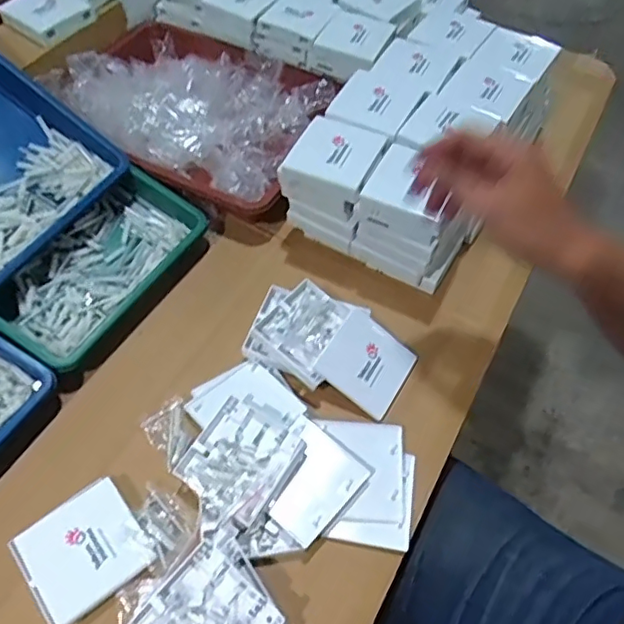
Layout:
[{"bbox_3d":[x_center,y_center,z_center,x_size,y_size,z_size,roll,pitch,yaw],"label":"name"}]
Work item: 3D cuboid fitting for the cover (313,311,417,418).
[{"bbox_3d":[0.056,0.049,0.561,0.083,0.008,0.085,39,57,-2],"label":"cover"}]

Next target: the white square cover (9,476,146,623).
[{"bbox_3d":[-0.188,0.195,0.460,0.089,0.010,0.086,-33,63,-22],"label":"white square cover"}]

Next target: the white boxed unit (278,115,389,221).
[{"bbox_3d":[0.024,-0.156,0.610,0.095,0.063,0.086,25,59,14],"label":"white boxed unit"}]

